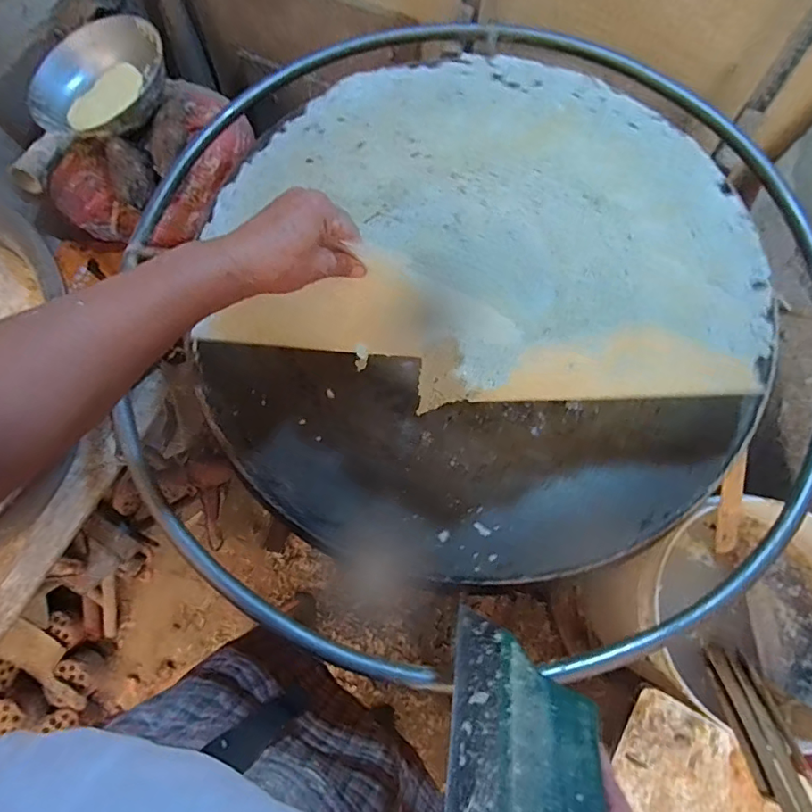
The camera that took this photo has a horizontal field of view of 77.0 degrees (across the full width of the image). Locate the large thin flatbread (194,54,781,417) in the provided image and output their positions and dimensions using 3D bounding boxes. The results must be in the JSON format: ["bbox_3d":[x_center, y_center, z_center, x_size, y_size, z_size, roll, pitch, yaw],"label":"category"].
[{"bbox_3d":[0.096,-0.226,0.582,0.586,0.036,0.448,5,70,3],"label":"large thin flatbread"}]

